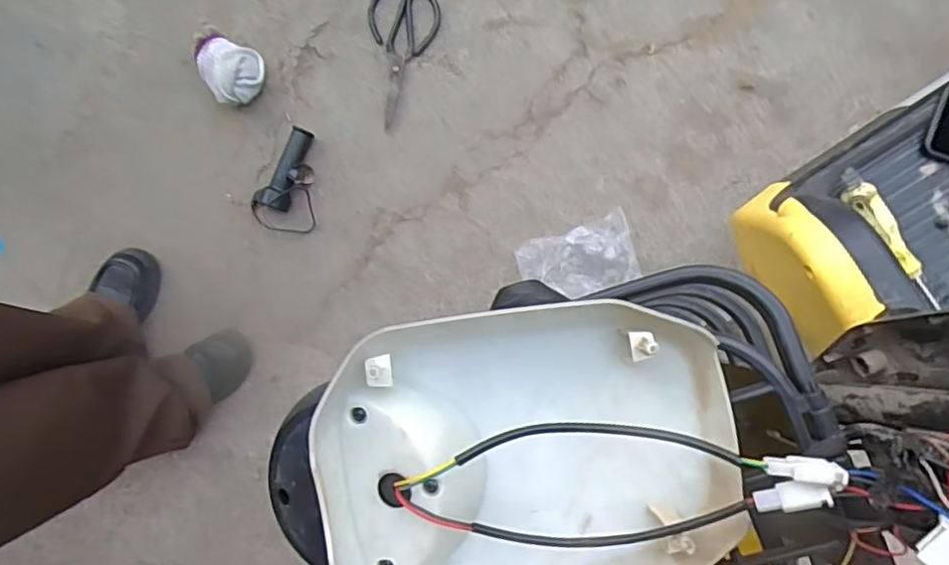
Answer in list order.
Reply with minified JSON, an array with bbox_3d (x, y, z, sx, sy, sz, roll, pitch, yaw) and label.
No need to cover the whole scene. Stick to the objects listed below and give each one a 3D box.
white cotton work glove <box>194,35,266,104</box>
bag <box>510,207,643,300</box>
[{"bbox_3d":[-0.388,-0.334,0.983,0.112,0.055,0.096,25,95,2],"label":"white cotton work glove"},{"bbox_3d":[0.162,-0.034,0.967,0.175,0.036,0.106,-20,92,5],"label":"bag"}]

